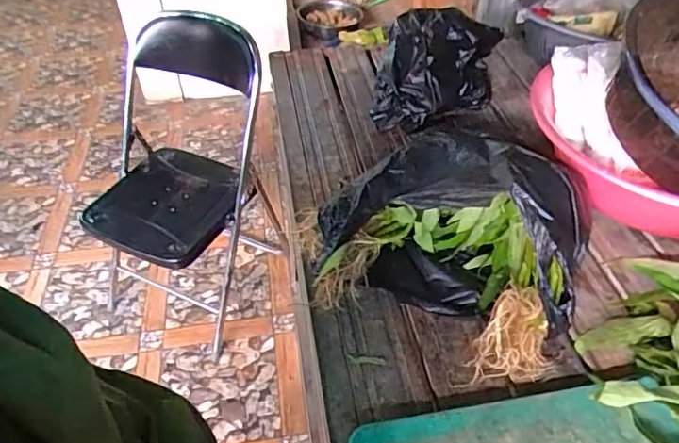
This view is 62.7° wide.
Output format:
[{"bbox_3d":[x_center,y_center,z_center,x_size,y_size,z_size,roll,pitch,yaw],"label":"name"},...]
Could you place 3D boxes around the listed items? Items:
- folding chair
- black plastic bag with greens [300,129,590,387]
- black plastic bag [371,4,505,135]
[{"bbox_3d":[-0.439,-0.133,1.622,0.472,0.832,0.588,23,47,23],"label":"folding chair"},{"bbox_3d":[0.115,0.011,0.591,0.273,0.126,0.219,23,48,24],"label":"black plastic bag with greens"},{"bbox_3d":[0.141,-0.233,0.841,0.122,0.166,0.191,33,52,31],"label":"black plastic bag"}]

